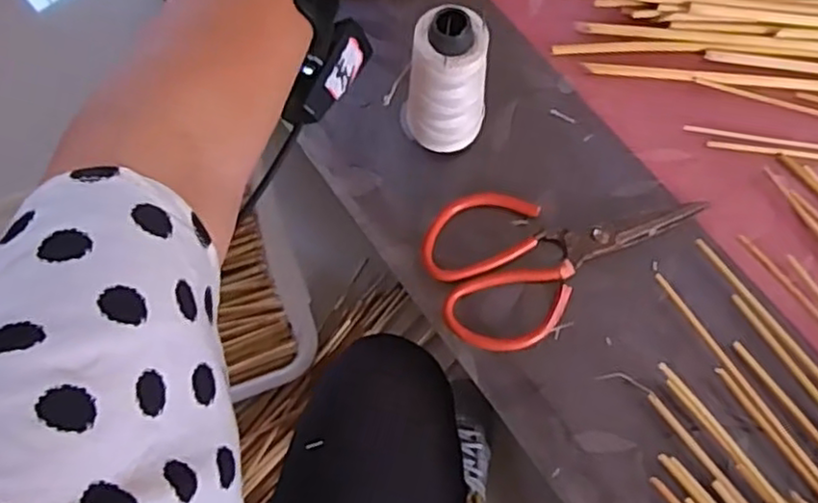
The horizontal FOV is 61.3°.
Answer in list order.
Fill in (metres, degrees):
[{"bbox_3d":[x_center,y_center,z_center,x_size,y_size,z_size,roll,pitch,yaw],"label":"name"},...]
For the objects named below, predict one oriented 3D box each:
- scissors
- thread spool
[{"bbox_3d":[0.095,-0.012,0.459,0.178,0.008,0.104,-32,75,-9],"label":"scissors"},{"bbox_3d":[0.022,-0.102,0.433,0.051,0.109,0.045,7,73,3],"label":"thread spool"}]

